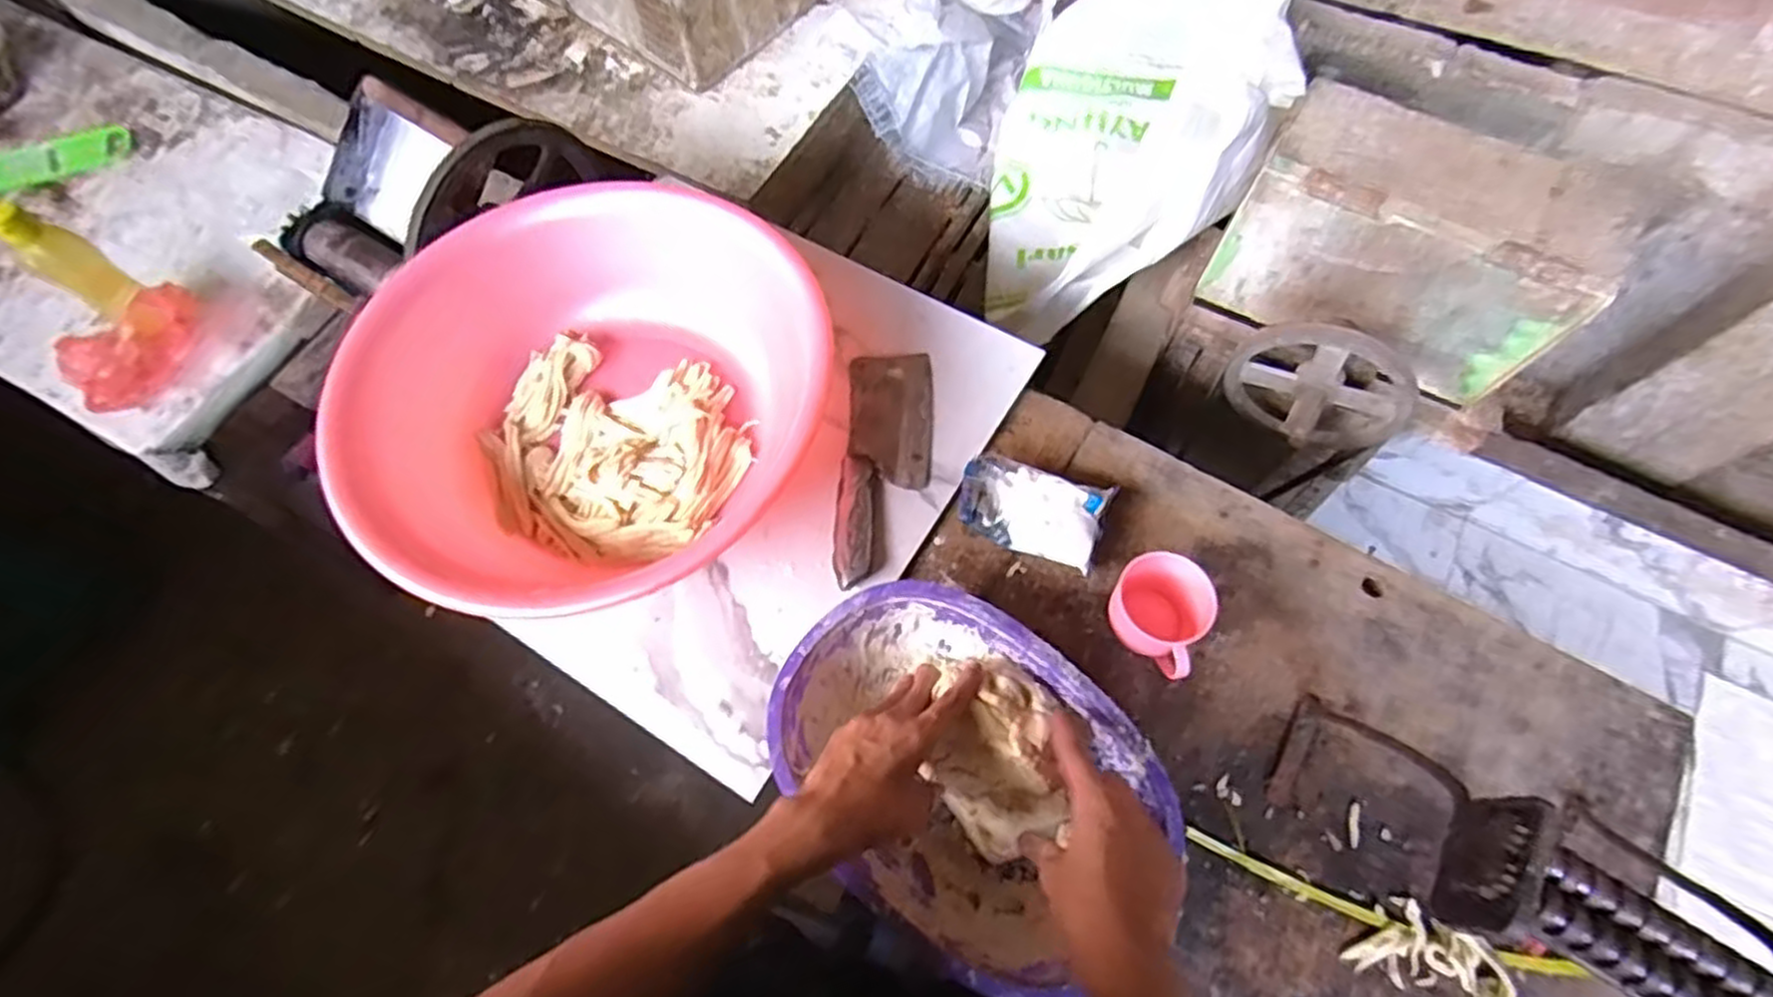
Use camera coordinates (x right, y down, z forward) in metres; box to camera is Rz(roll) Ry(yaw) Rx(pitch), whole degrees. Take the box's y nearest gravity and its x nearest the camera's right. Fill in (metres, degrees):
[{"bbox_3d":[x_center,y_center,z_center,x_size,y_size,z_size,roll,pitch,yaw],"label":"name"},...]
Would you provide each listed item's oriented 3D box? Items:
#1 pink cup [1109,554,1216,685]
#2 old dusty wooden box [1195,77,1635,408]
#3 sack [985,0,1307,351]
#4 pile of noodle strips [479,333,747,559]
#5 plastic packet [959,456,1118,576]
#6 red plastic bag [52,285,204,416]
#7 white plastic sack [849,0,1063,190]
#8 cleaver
[{"bbox_3d":[0.221,0.096,0.647,0.074,0.066,0.082,29,67,11],"label":"pink cup"},{"bbox_3d":[0.585,-0.285,0.896,0.354,0.226,0.128,29,67,11],"label":"old dusty wooden box"},{"bbox_3d":[0.377,-0.582,1.163,0.377,0.230,0.759,22,66,8],"label":"sack"},{"bbox_3d":[-0.256,-0.051,0.729,0.243,0.039,0.208,21,66,8],"label":"pile of noodle strips"},{"bbox_3d":[0.129,0.009,0.704,0.129,0.036,0.077,22,66,8],"label":"plastic packet"},{"bbox_3d":[-1.024,-0.208,1.076,0.102,0.072,0.185,31,68,12],"label":"red plastic bag"},{"bbox_3d":[0.122,-0.801,1.380,0.325,0.269,0.368,17,66,6],"label":"white plastic sack"},{"bbox_3d":[0.000,-0.037,0.724,0.082,0.023,0.245,4,65,0],"label":"cleaver"}]

